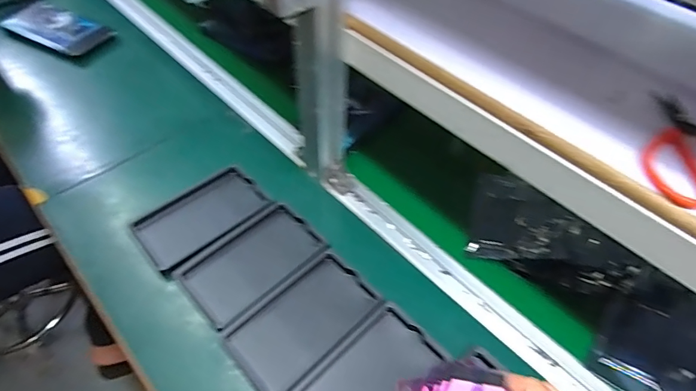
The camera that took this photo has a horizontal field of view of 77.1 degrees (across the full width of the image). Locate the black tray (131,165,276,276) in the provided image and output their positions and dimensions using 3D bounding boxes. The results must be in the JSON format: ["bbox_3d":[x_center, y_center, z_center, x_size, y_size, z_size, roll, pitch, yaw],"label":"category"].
[{"bbox_3d":[-0.185,0.023,0.554,0.153,0.014,0.097,-33,60,-28],"label":"black tray"}]

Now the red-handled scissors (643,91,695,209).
[{"bbox_3d":[0.282,-0.029,0.331,0.102,0.015,0.122,25,53,16],"label":"red-handled scissors"}]

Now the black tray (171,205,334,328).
[{"bbox_3d":[-0.110,0.073,0.512,0.154,0.012,0.098,-33,60,-28],"label":"black tray"}]

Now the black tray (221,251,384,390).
[{"bbox_3d":[-0.047,0.135,0.471,0.154,0.016,0.096,-35,61,-29],"label":"black tray"}]

